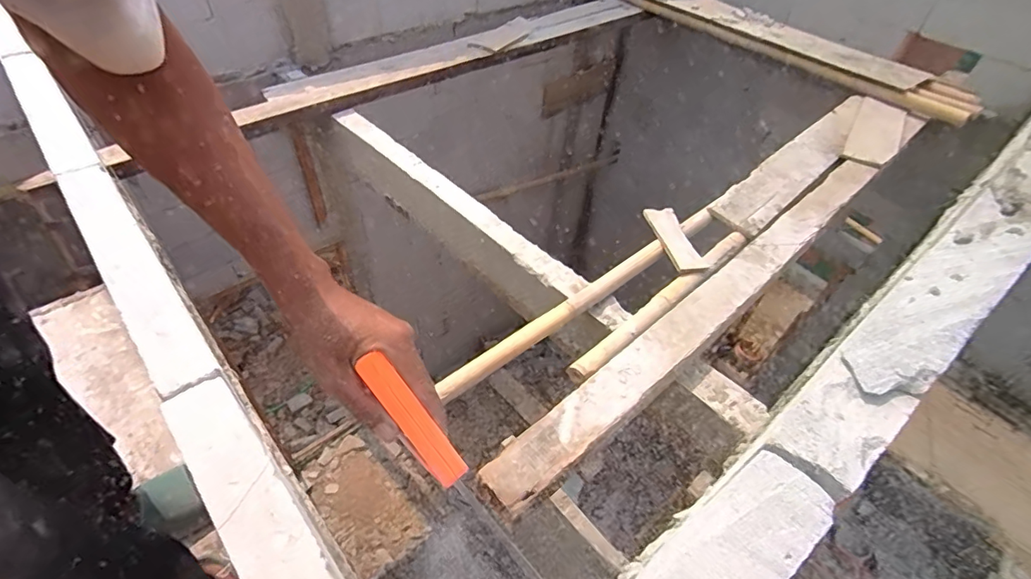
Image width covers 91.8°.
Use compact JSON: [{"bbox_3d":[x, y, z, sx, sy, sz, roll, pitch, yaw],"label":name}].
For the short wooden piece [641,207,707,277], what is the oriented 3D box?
[{"bbox_3d":[0.469,-0.152,1.483,0.086,0.029,0.275,-16,50,3],"label":"short wooden piece"}]

